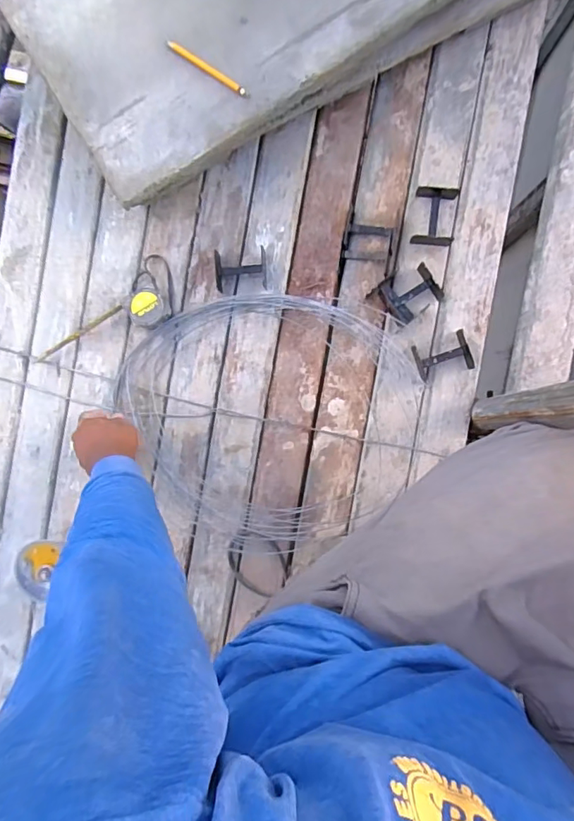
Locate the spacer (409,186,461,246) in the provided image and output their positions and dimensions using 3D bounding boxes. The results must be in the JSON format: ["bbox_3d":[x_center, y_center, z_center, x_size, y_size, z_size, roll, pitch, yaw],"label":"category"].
[{"bbox_3d":[0.229,-0.300,0.755,0.064,0.022,0.090,7,90,4],"label":"spacer"}]

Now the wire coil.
[{"bbox_3d":[-0.034,0.003,0.771,0.469,0.028,0.403,25,92,4],"label":"wire coil"}]

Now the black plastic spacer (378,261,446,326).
[{"bbox_3d":[0.190,-0.180,0.752,0.081,0.028,0.069,-38,87,3],"label":"black plastic spacer"}]

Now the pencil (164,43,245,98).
[{"bbox_3d":[-0.111,-0.471,0.674,0.128,0.004,0.011,35,92,4],"label":"pencil"}]

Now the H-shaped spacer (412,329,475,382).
[{"bbox_3d":[0.239,-0.082,0.752,0.079,0.023,0.059,-20,88,4],"label":"H-shaped spacer"}]

